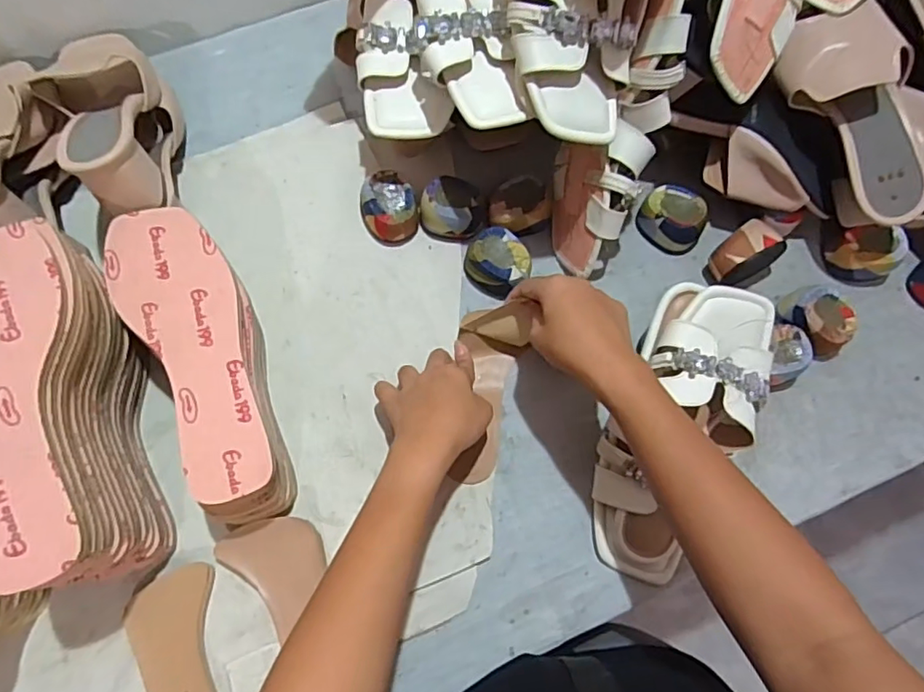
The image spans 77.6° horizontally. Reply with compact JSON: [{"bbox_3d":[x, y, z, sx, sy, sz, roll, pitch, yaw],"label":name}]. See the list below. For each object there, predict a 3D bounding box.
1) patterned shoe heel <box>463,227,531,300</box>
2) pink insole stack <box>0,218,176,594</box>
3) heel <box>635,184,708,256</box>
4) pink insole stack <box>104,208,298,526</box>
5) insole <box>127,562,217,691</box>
[{"bbox_3d":[0.034,-0.078,0.530,0.055,0.034,0.048,41,76,10],"label":"patterned shoe heel"},{"bbox_3d":[-0.285,0.050,0.423,0.088,0.143,0.239,-17,75,-7],"label":"pink insole stack"},{"bbox_3d":[0.199,-0.121,0.546,0.050,0.045,0.062,-25,76,-9],"label":"heel"},{"bbox_3d":[-0.198,0.014,0.465,0.087,0.089,0.255,-26,76,-8],"label":"pink insole stack"},{"bbox_3d":[-0.211,0.252,0.433,0.060,0.014,0.155,-16,75,-7],"label":"insole"}]

